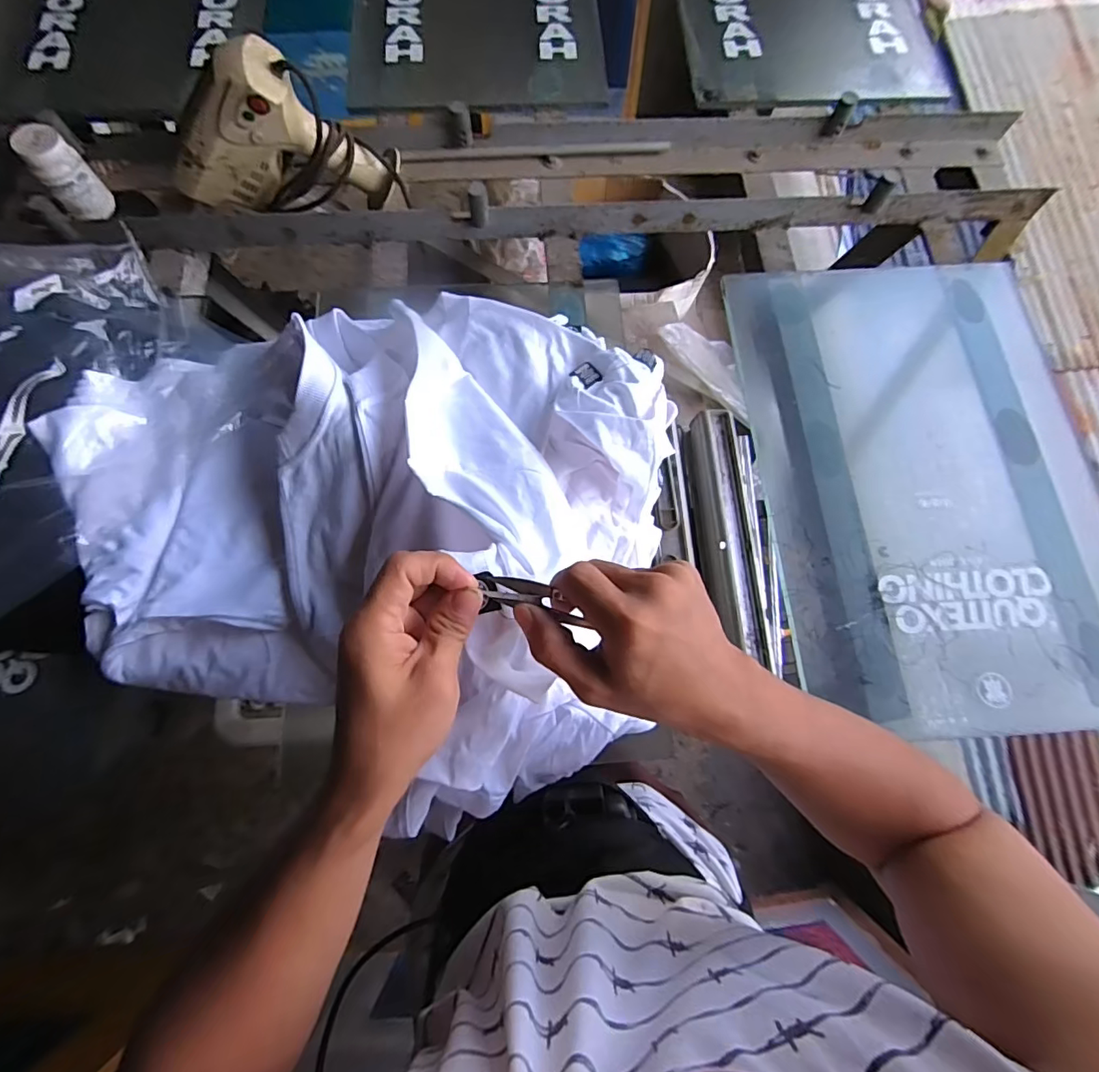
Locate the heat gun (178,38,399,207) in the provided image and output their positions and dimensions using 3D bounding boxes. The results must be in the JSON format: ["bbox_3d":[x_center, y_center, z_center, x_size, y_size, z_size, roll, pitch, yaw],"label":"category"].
[{"bbox_3d":[-0.348,-0.506,0.661,0.280,0.180,0.075,-1,73,0],"label":"heat gun"}]

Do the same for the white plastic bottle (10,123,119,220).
[{"bbox_3d":[-0.655,-0.489,0.705,0.062,0.095,0.054,-40,77,-11],"label":"white plastic bottle"}]

